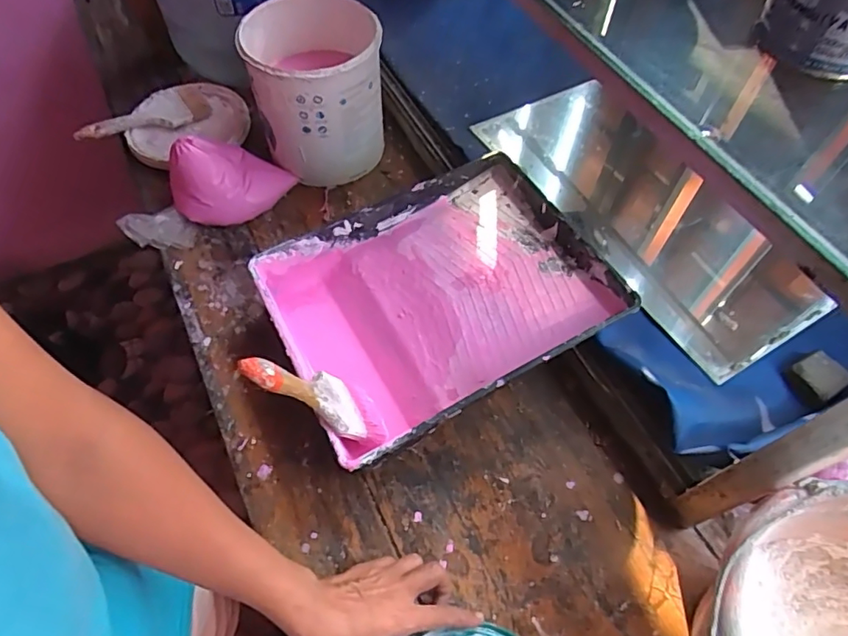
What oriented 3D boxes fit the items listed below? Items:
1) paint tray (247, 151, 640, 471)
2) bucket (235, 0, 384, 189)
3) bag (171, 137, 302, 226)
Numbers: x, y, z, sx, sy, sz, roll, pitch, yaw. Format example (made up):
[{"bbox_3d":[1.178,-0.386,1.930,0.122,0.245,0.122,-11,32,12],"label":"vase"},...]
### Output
[{"bbox_3d":[0.014,-0.018,0.626,0.346,0.094,0.274,-26,62,-16],"label":"paint tray"},{"bbox_3d":[-0.146,-0.316,0.739,0.172,0.159,0.169,-3,58,-3],"label":"bucket"},{"bbox_3d":[-0.267,-0.195,0.734,0.151,0.087,0.097,-39,66,-22],"label":"bag"}]

